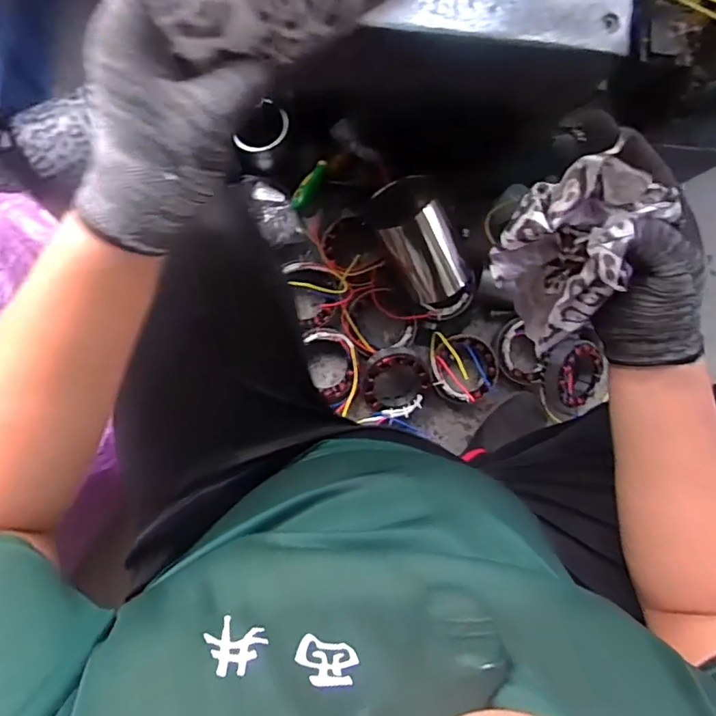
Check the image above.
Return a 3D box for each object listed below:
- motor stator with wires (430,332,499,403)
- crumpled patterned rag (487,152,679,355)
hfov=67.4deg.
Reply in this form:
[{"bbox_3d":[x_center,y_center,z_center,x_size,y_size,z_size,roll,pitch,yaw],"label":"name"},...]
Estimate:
[{"bbox_3d":[0.186,0.018,0.887,0.122,0.162,0.121,-4,89,-7],"label":"motor stator with wires"},{"bbox_3d":[0.148,-0.069,0.405,0.092,0.139,0.110,21,86,-5],"label":"crumpled patterned rag"}]

